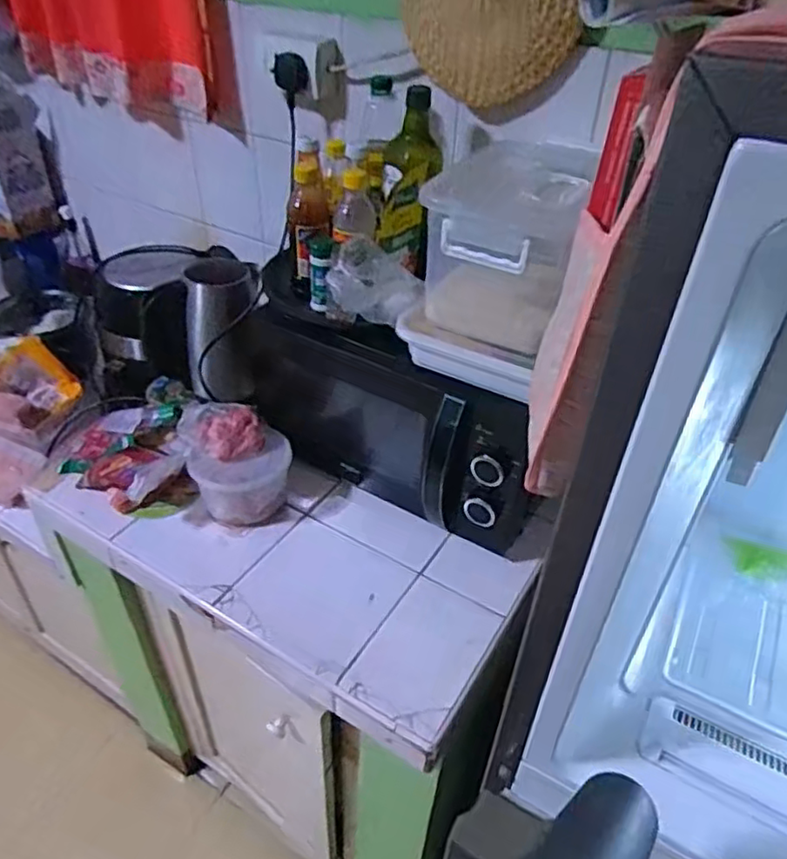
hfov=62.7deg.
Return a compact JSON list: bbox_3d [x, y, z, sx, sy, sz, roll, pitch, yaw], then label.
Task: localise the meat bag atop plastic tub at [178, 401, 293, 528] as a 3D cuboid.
[{"bbox_3d":[-0.241,0.054,0.969,0.161,0.144,0.128,24,44,24],"label":"meat bag atop plastic tub"}]

